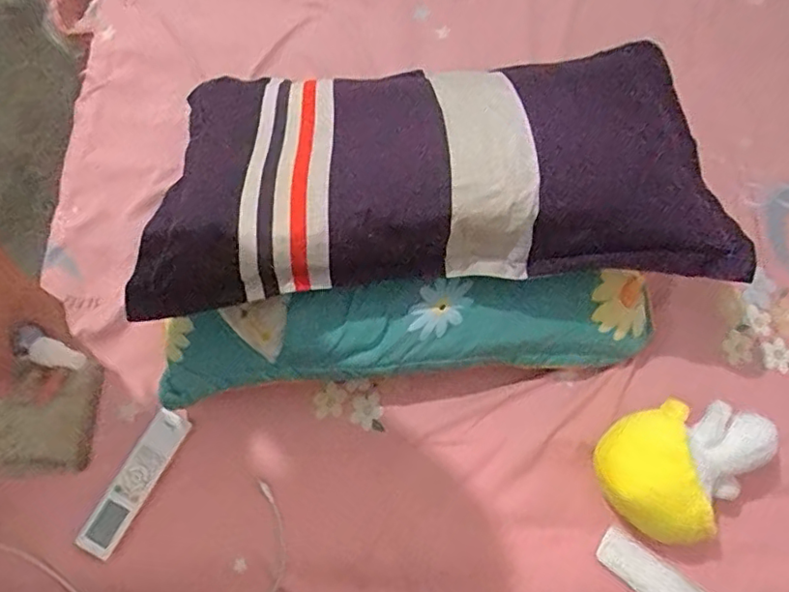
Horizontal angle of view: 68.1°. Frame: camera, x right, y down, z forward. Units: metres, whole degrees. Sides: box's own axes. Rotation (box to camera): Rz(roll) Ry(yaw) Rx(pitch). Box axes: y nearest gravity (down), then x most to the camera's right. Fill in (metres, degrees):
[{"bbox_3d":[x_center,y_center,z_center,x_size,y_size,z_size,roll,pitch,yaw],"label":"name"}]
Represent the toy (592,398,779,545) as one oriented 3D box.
[{"bbox_3d":[0.360,0.207,0.752,0.152,0.122,0.195,44,74,12],"label":"toy"}]

